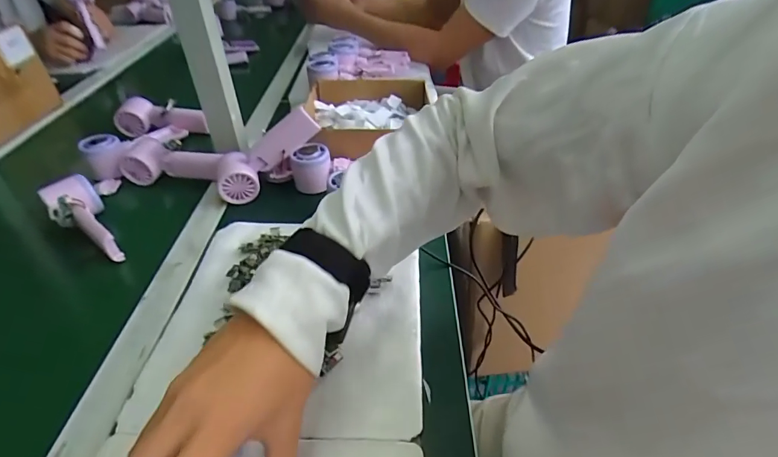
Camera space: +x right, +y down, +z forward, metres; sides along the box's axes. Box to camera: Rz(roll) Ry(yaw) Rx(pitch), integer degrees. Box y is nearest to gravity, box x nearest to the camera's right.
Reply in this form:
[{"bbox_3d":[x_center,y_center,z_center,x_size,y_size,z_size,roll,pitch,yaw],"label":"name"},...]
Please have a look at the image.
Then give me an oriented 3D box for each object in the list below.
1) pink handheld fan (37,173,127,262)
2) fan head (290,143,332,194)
[{"bbox_3d":[-0.374,-0.013,0.540,0.142,0.047,0.057,40,52,22],"label":"pink handheld fan"},{"bbox_3d":[-0.112,-0.086,0.626,0.055,0.056,0.053,-6,39,-9],"label":"fan head"}]

